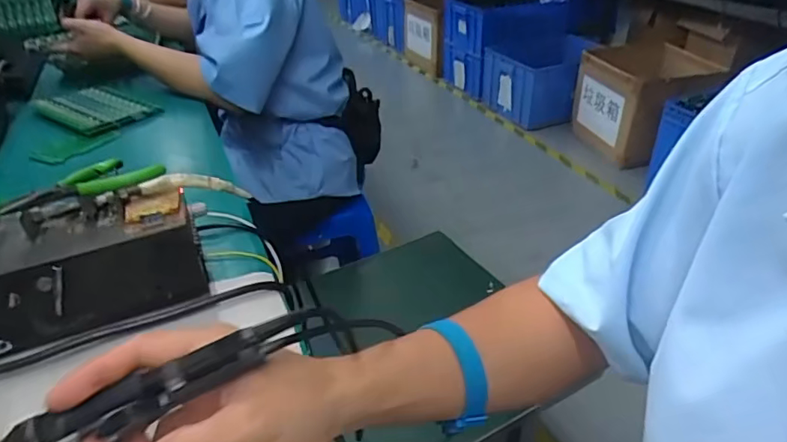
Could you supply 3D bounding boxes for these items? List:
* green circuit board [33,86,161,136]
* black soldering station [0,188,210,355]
[{"bbox_3d":[-0.430,-0.166,0.777,0.144,0.008,0.114,23,39,32],"label":"green circuit board"},{"bbox_3d":[-0.245,0.035,0.420,0.180,0.078,0.080,-14,35,-18],"label":"black soldering station"}]

